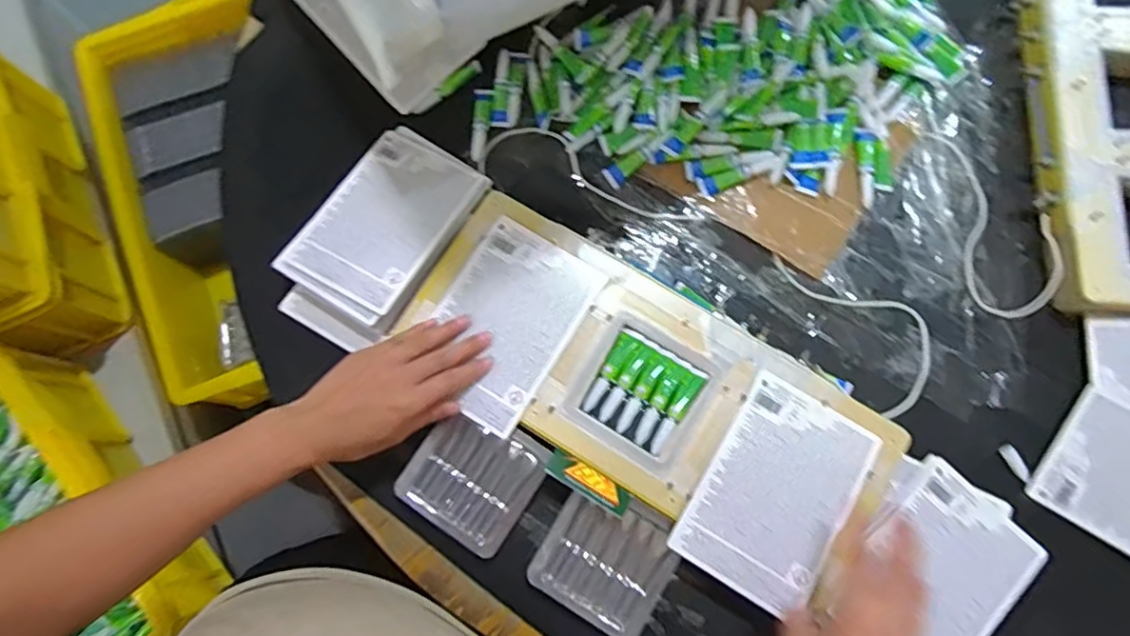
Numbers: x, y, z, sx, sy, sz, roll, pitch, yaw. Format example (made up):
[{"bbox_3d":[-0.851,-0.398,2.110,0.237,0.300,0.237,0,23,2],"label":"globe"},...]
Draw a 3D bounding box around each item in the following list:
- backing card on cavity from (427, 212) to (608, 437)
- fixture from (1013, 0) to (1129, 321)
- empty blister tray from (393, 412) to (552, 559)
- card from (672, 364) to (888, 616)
[{"bbox_3d":[-0.053,0.004,0.539,0.115,0.005,0.165,32,79,6],"label":"backing card on cavity"},{"bbox_3d":[0.551,-0.214,0.599,0.182,0.048,0.438,5,76,1],"label":"fixture"},{"bbox_3d":[-0.079,0.137,0.530,0.104,0.018,0.104,33,78,7],"label":"empty blister tray"},{"bbox_3d":[0.175,0.144,0.505,0.113,0.008,0.169,32,79,7],"label":"card"}]

